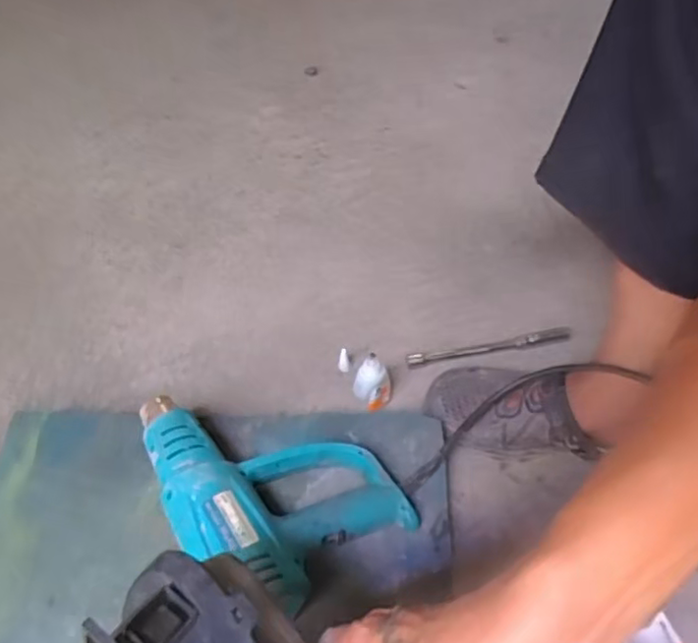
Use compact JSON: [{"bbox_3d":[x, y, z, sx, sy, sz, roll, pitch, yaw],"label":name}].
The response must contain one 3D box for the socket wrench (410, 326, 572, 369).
[{"bbox_3d":[0.167,0.031,0.758,0.200,0.016,0.019,-8,51,-8],"label":"socket wrench"}]

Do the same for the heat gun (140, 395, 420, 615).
[{"bbox_3d":[-0.084,0.139,0.589,0.183,0.070,0.244,-32,58,-24],"label":"heat gun"}]

